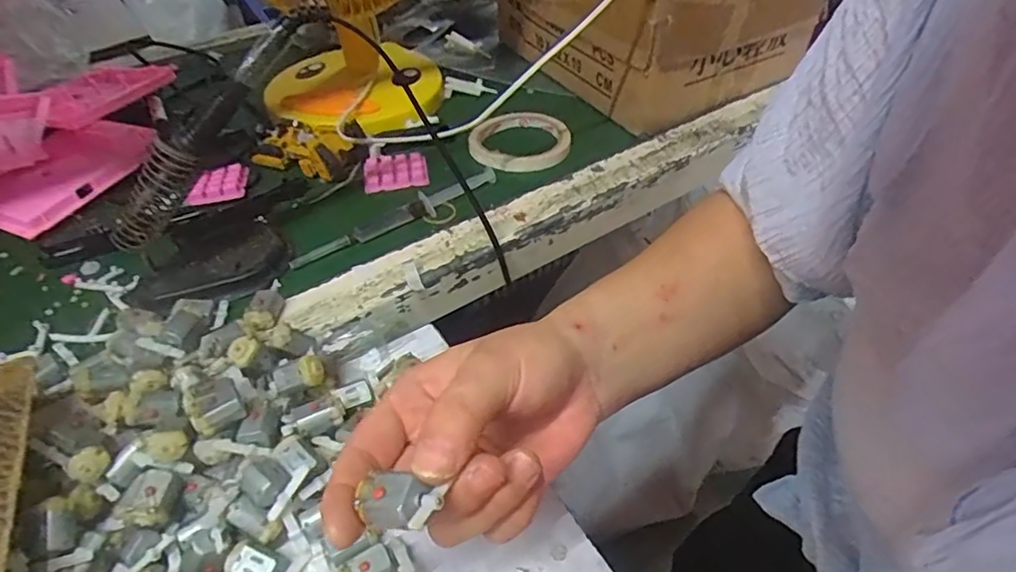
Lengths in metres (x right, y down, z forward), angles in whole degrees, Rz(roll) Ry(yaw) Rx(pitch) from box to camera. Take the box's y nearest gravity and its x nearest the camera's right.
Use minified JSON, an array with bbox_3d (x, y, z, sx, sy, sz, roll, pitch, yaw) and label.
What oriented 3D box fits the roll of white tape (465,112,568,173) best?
[{"bbox_3d":[0.011,-0.142,0.585,0.097,0.016,0.096,-2,45,2],"label":"roll of white tape"}]

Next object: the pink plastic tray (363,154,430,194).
[{"bbox_3d":[-0.106,-0.108,0.557,0.059,0.010,0.045,-8,45,-5],"label":"pink plastic tray"}]

